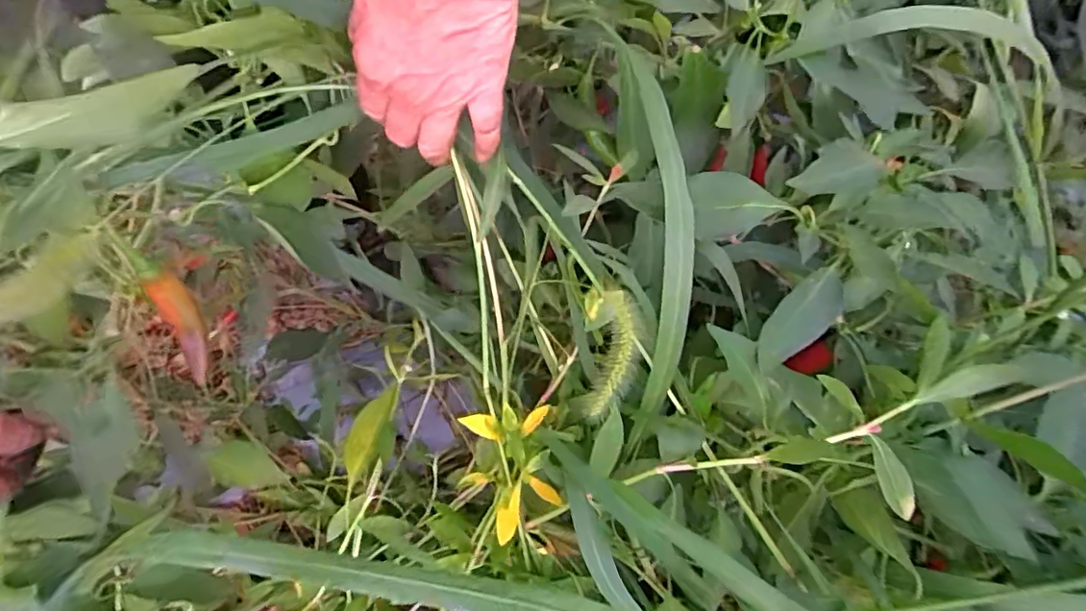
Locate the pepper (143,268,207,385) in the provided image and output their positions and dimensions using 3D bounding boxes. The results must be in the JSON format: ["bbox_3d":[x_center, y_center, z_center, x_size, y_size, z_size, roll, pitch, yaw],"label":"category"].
[{"bbox_3d":[-0.240,0.013,0.392,0.019,0.016,0.077,-11,116,-4],"label":"pepper"}]

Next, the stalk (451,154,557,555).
[{"bbox_3d":[-0.036,0.029,0.404,0.055,0.056,0.242,-9,96,-4],"label":"stalk"}]

